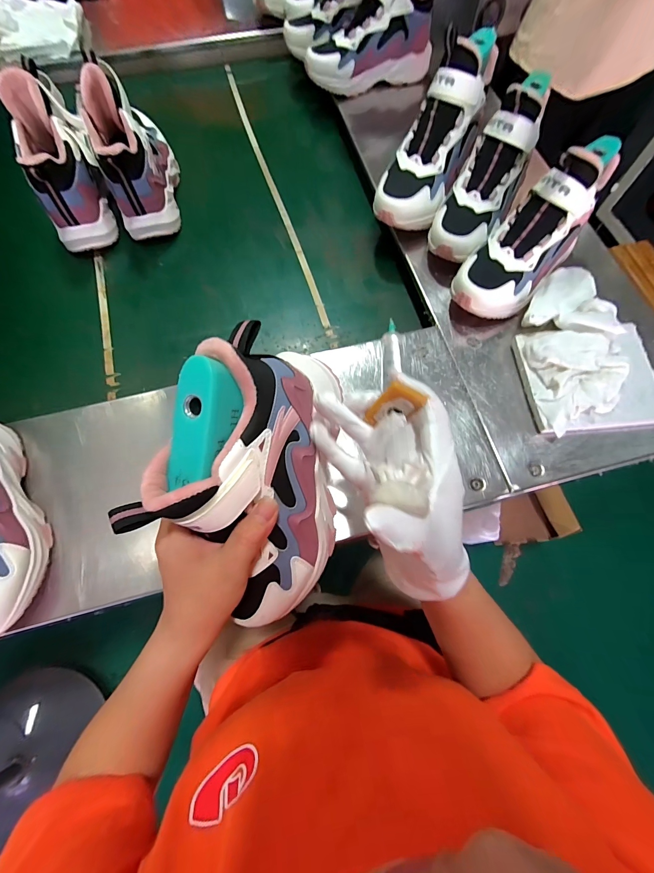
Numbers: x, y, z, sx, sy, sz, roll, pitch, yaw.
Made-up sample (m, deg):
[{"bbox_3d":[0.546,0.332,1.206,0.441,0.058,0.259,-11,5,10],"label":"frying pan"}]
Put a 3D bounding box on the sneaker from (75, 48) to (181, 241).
[{"bbox_3d":[-0.299,-0.449,0.513,0.085,0.152,0.233,-14,70,-3],"label":"sneaker"}]

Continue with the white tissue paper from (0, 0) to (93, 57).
[{"bbox_3d":[-0.585,-0.835,0.660,0.171,0.093,0.166,-10,70,-2],"label":"white tissue paper"}]

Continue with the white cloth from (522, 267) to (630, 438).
[{"bbox_3d":[0.307,-0.123,0.420,0.127,0.046,0.236,-2,70,1],"label":"white cloth"}]

